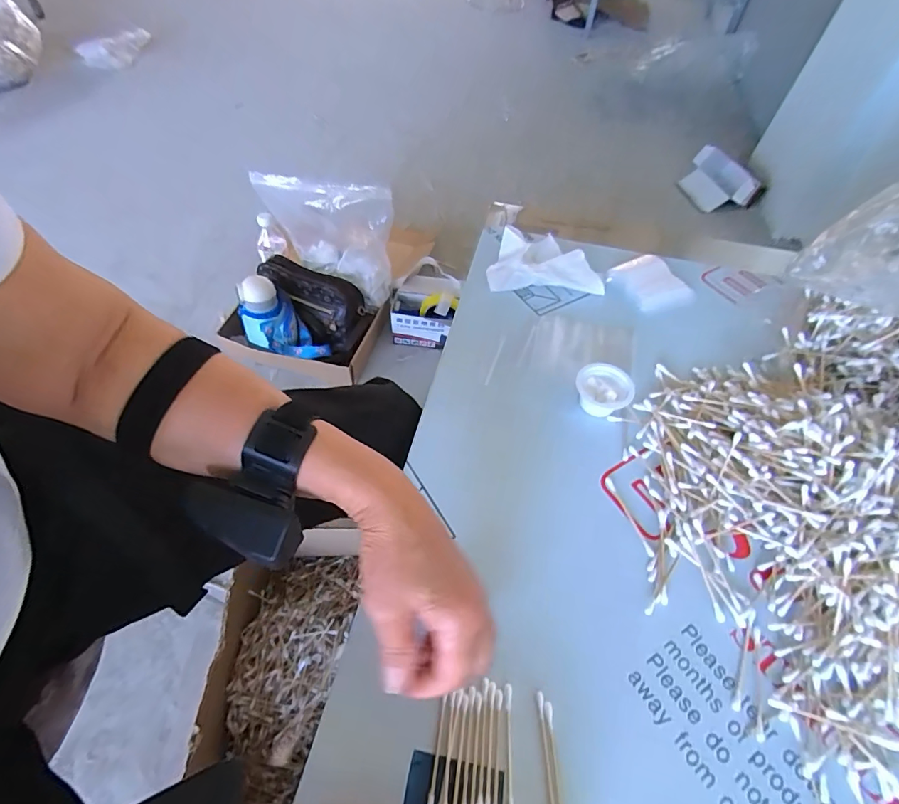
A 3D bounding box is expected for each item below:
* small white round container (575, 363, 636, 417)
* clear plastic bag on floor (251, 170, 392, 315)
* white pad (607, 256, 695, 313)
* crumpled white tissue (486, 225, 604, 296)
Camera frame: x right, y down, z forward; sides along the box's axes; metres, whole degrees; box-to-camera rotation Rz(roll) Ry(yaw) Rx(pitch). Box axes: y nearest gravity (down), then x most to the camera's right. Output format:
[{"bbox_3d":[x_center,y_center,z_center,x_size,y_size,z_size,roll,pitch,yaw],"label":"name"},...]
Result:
[{"bbox_3d":[0.153,-0.012,0.449,0.050,0.025,0.049,1,54,-1],"label":"small white round container"},{"bbox_3d":[-0.254,-0.347,0.995,0.271,0.284,0.083,8,55,3],"label":"clear plastic bag on floor"},{"bbox_3d":[0.248,-0.147,0.560,0.080,0.014,0.081,-23,58,-17],"label":"white pad"},{"bbox_3d":[0.116,-0.180,0.568,0.135,0.034,0.096,2,54,0],"label":"crumpled white tissue"}]

